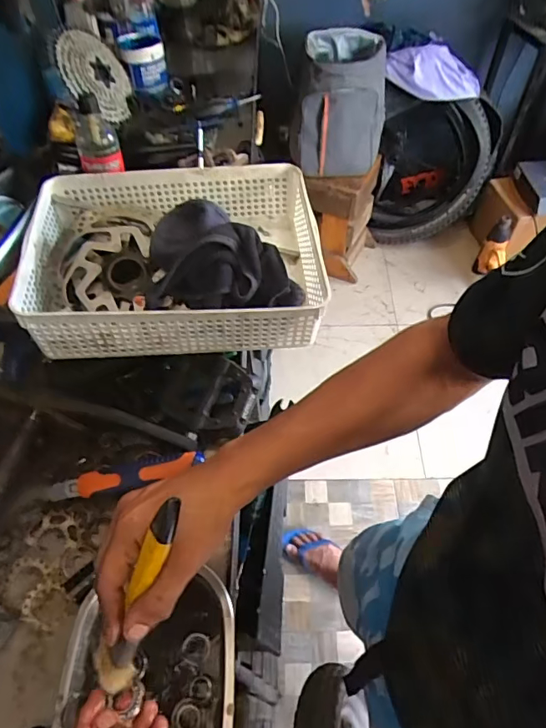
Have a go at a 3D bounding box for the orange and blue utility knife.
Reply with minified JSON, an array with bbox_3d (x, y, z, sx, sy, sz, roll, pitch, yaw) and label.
[{"bbox_3d":[-0.166,0.129,0.551,0.170,0.030,0.029,-13,55,-6],"label":"orange and blue utility knife"}]

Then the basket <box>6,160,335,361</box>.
[{"bbox_3d":[-0.112,-0.128,0.586,0.324,0.101,0.241,-5,54,-1],"label":"basket"}]

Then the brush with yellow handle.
[{"bbox_3d":[-0.099,0.171,0.359,0.027,0.017,0.163,25,104,21],"label":"brush with yellow handle"}]

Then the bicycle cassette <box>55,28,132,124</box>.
[{"bbox_3d":[-0.362,-0.597,0.991,0.028,0.160,0.150,-5,84,38],"label":"bicycle cassette"}]

